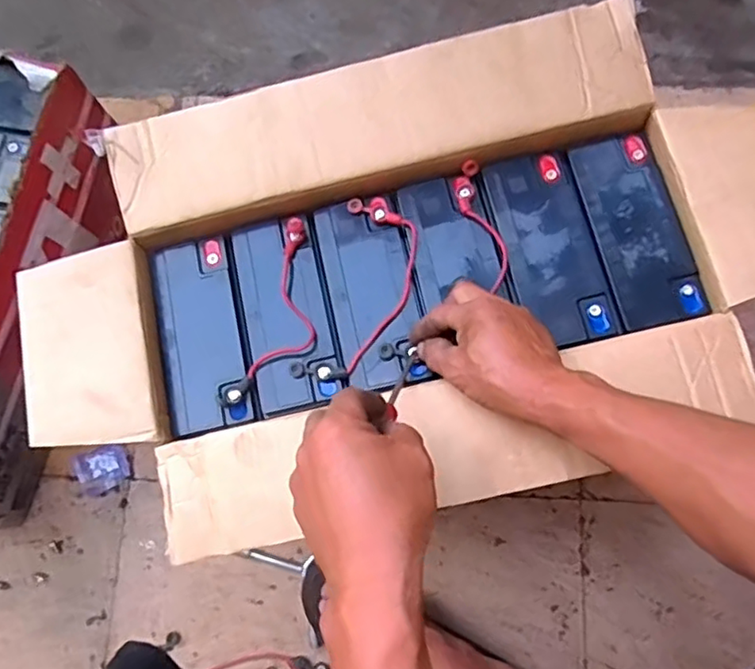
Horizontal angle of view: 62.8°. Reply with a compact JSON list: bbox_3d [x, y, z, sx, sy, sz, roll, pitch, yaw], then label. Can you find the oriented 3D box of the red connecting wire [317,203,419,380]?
[{"bbox_3d":[-0.002,-0.034,0.533,0.055,0.006,0.163,17,79,8],"label":"red connecting wire"}]

